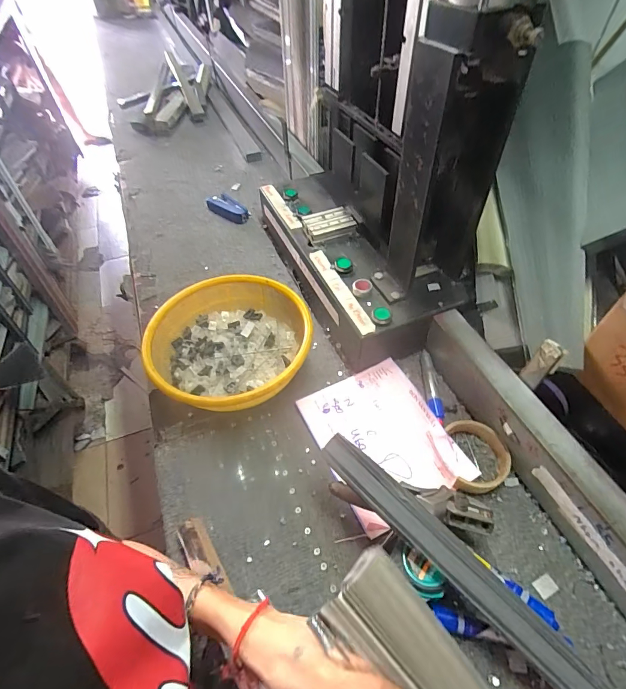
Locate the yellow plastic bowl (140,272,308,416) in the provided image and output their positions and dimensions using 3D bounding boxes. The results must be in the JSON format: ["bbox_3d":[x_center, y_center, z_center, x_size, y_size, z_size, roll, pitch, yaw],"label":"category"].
[{"bbox_3d":[-0.117,0.007,0.564,0.223,0.089,0.226,-2,50,2],"label":"yellow plastic bowl"}]

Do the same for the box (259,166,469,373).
[{"bbox_3d":[0.066,-0.173,0.688,0.201,0.111,0.444,-18,52,-14],"label":"box"}]

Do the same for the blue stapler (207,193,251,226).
[{"bbox_3d":[-0.191,-0.304,0.860,0.108,0.036,0.053,35,58,26],"label":"blue stapler"}]

